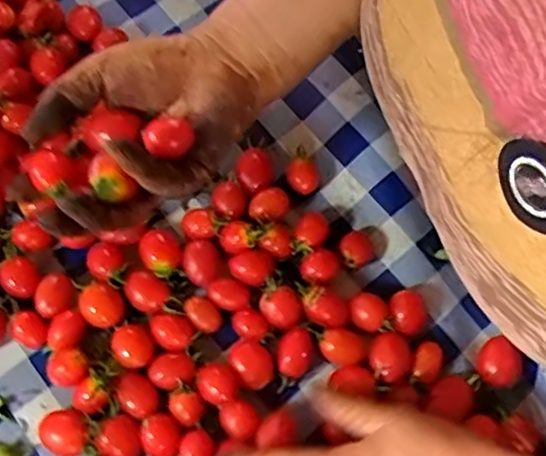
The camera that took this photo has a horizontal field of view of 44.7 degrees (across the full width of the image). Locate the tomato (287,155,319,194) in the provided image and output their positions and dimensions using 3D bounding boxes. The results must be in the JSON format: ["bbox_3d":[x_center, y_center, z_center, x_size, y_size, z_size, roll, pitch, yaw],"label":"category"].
[{"bbox_3d":[0.021,-0.036,0.461,0.021,0.016,0.024,2,71,-2],"label":"tomato"}]

